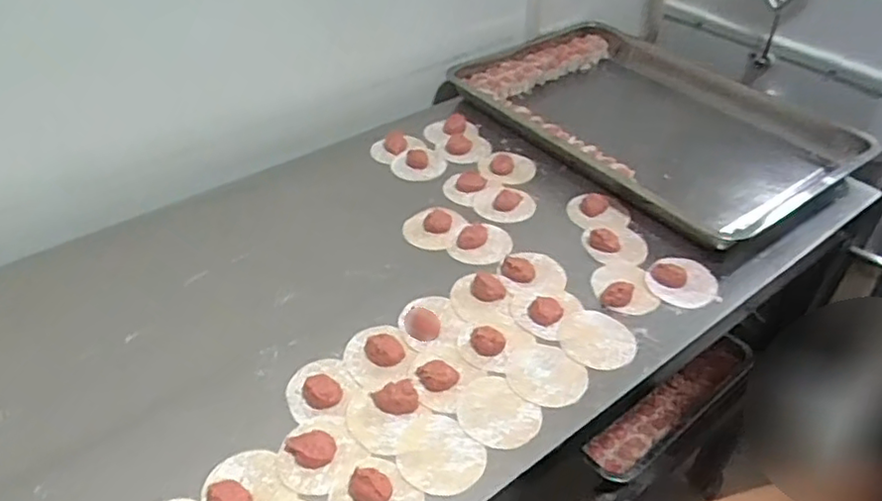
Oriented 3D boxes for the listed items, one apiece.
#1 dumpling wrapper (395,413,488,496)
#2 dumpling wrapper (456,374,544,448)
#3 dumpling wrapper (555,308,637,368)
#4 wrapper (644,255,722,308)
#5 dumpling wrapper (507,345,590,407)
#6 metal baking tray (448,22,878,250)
[{"bbox_3d":[-0.002,0.193,0.615,0.074,0.004,0.085,-28,50,-29],"label":"dumpling wrapper"},{"bbox_3d":[0.055,0.162,0.651,0.072,0.004,0.084,-31,51,-31],"label":"dumpling wrapper"},{"bbox_3d":[0.175,0.098,0.725,0.083,0.004,0.078,1,42,-1],"label":"dumpling wrapper"},{"bbox_3d":[0.296,0.036,0.792,0.086,0.012,0.082,1,42,-1],"label":"wrapper"},{"bbox_3d":[0.112,0.131,0.688,0.077,0.004,0.082,1,42,-1],"label":"dumpling wrapper"},{"bbox_3d":[0.330,-0.226,1.066,0.413,0.059,0.597,-27,47,-28],"label":"metal baking tray"}]

